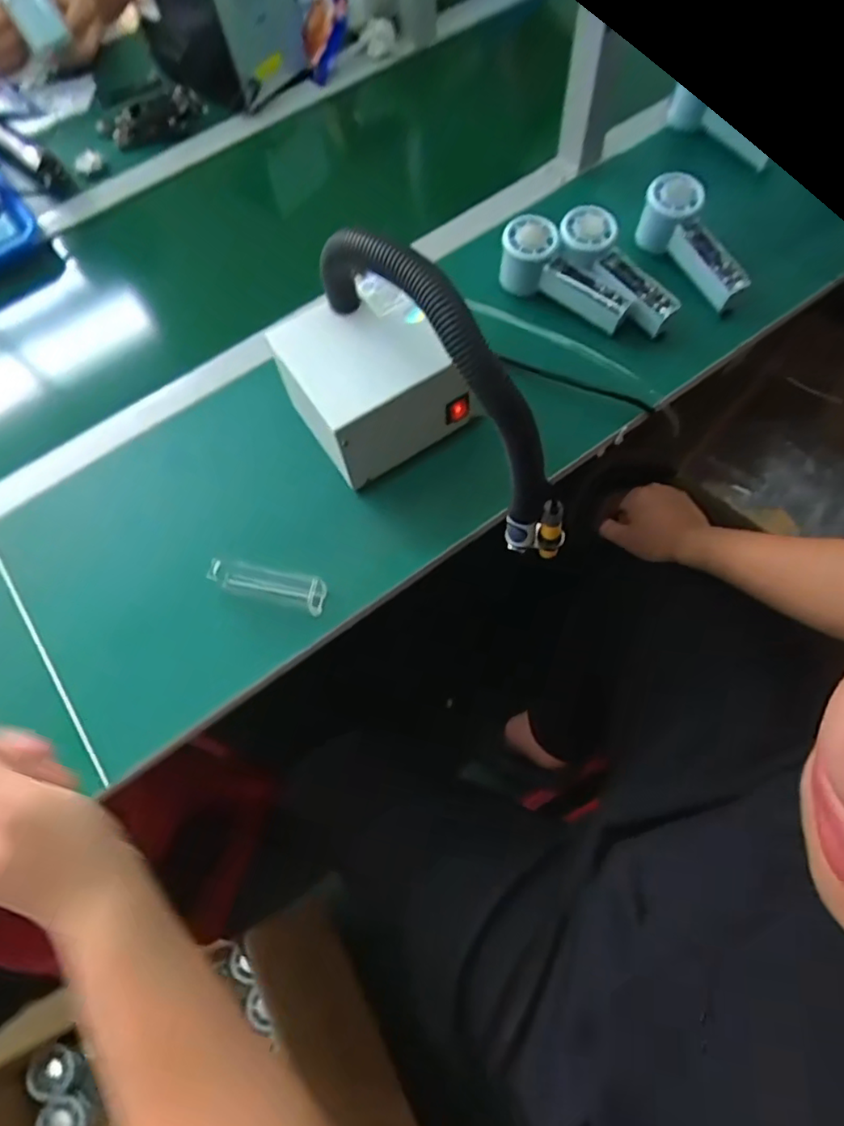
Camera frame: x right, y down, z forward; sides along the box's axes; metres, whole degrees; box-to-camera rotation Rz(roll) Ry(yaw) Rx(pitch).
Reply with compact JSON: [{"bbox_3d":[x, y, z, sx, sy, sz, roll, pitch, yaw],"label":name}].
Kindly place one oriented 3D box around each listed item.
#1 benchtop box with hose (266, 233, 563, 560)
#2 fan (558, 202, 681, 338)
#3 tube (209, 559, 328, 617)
[{"bbox_3d":[-0.008,-0.128,0.496,0.118,0.205,0.275,-35,70,-10],"label":"benchtop box with hose"},{"bbox_3d":[0.205,-0.306,0.626,0.152,0.038,0.054,45,76,-4],"label":"fan"},{"bbox_3d":[-0.136,0.018,0.543,0.101,0.030,0.028,15,69,-6],"label":"tube"}]

